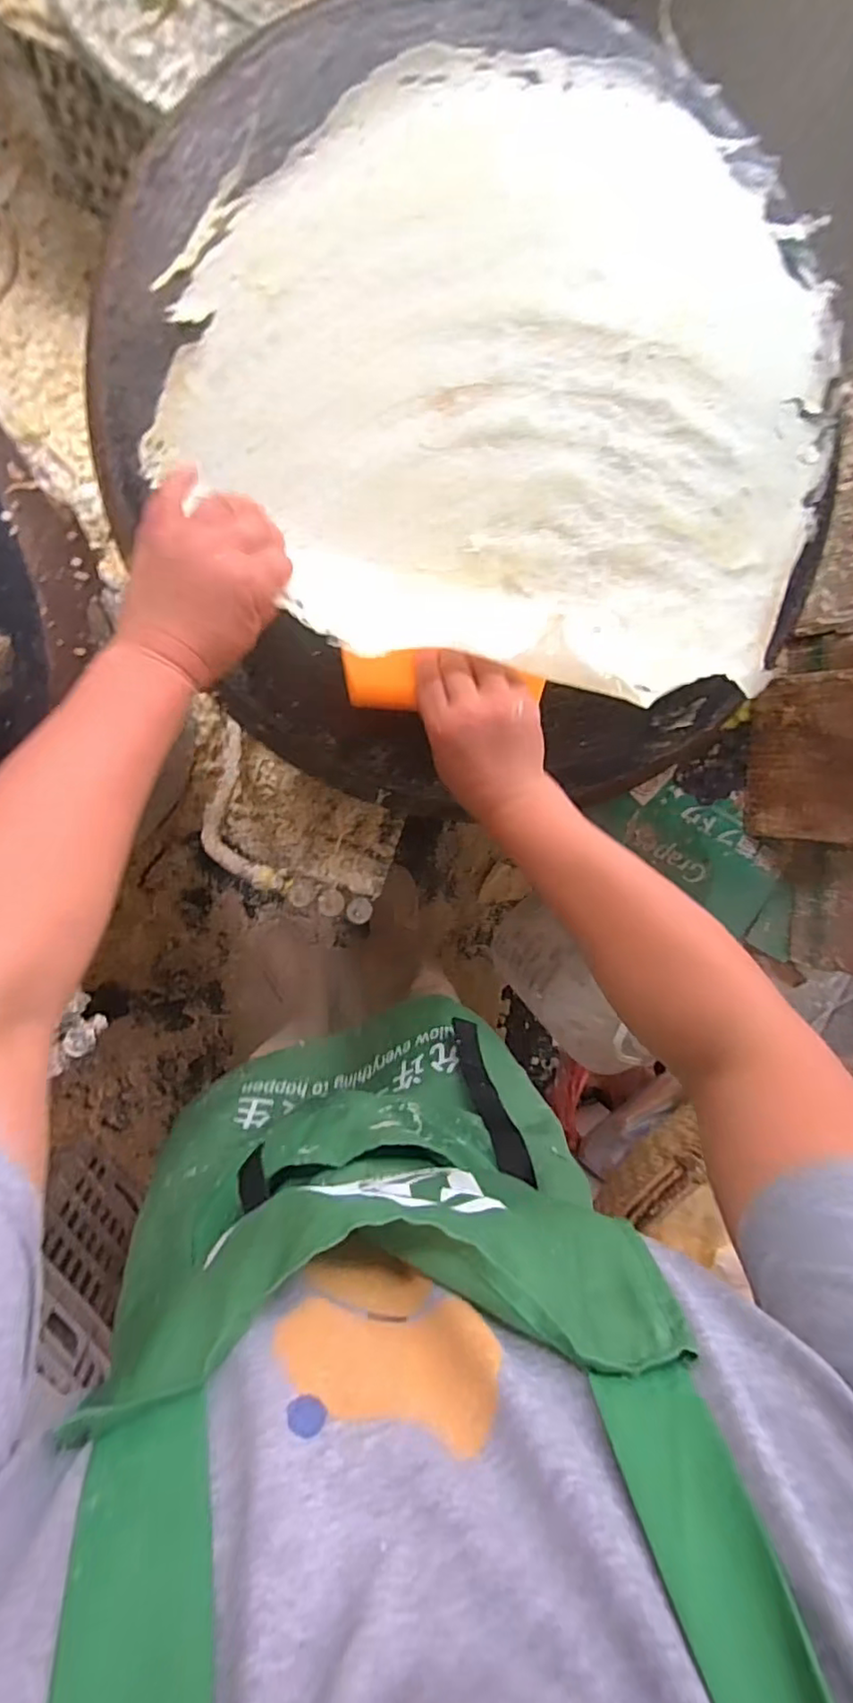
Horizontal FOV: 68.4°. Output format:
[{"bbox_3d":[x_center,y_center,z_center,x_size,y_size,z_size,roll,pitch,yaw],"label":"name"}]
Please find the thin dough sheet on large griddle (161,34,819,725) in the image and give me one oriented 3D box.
[{"bbox_3d":[0.088,-0.364,0.480,0.526,0.100,0.486,17,93,-9],"label":"thin dough sheet on large griddle"}]

